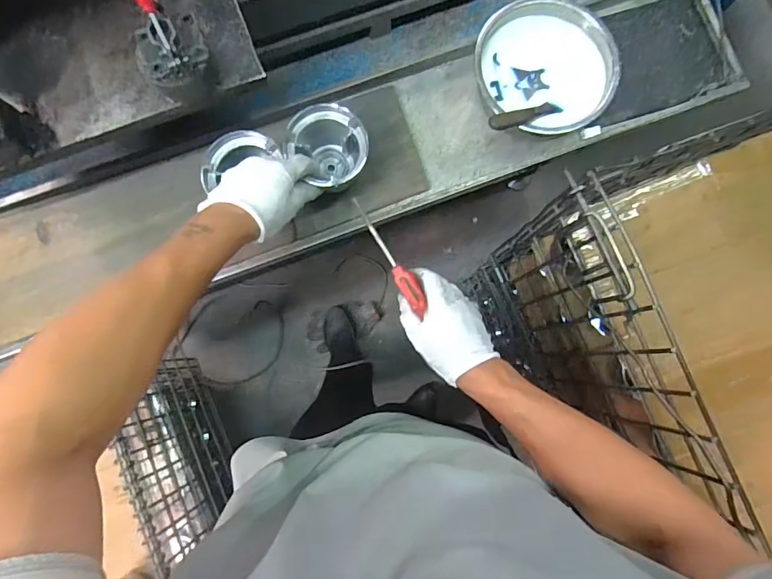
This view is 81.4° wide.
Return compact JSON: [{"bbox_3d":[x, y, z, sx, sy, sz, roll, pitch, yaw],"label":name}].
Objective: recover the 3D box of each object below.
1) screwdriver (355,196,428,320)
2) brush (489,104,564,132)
[{"bbox_3d":[0.006,-0.037,0.488,0.024,0.021,0.139,-32,87,-6],"label":"screwdriver"},{"bbox_3d":[0.163,-0.206,0.532,0.101,0.011,0.017,-20,81,-17],"label":"brush"}]

